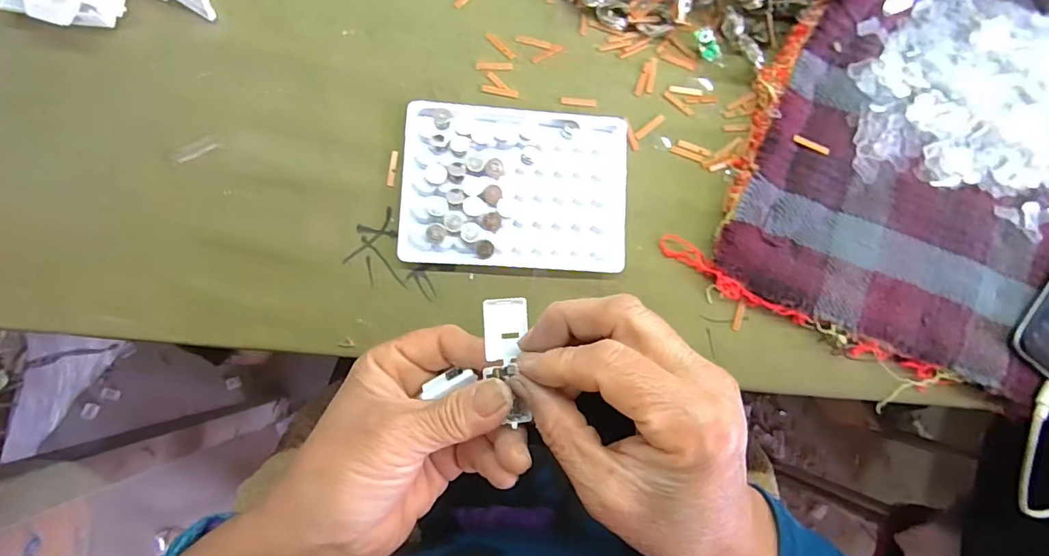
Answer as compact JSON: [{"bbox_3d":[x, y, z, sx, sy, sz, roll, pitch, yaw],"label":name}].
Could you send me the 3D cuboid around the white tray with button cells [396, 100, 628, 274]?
[{"bbox_3d":[-0.004,-0.053,0.298,0.129,0.010,0.093,3,85,-3],"label":"white tray with button cells"}]

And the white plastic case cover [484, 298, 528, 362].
[{"bbox_3d":[-0.008,0.023,0.228,0.019,0.004,0.027,-1,85,-4],"label":"white plastic case cover"}]

